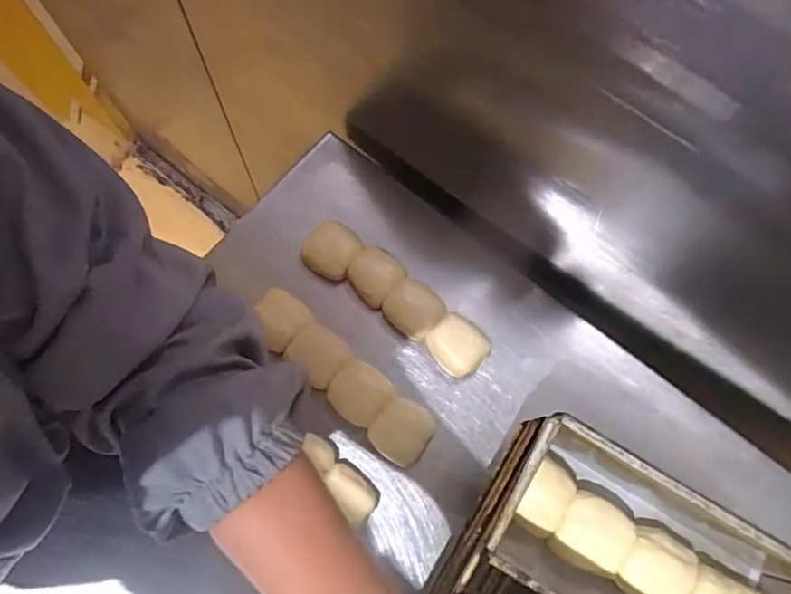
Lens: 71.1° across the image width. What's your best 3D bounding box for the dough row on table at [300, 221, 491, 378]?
[{"bbox_3d":[-0.001,-0.001,0.554,0.210,0.031,0.055,36,75,8],"label":"dough row on table"}]

